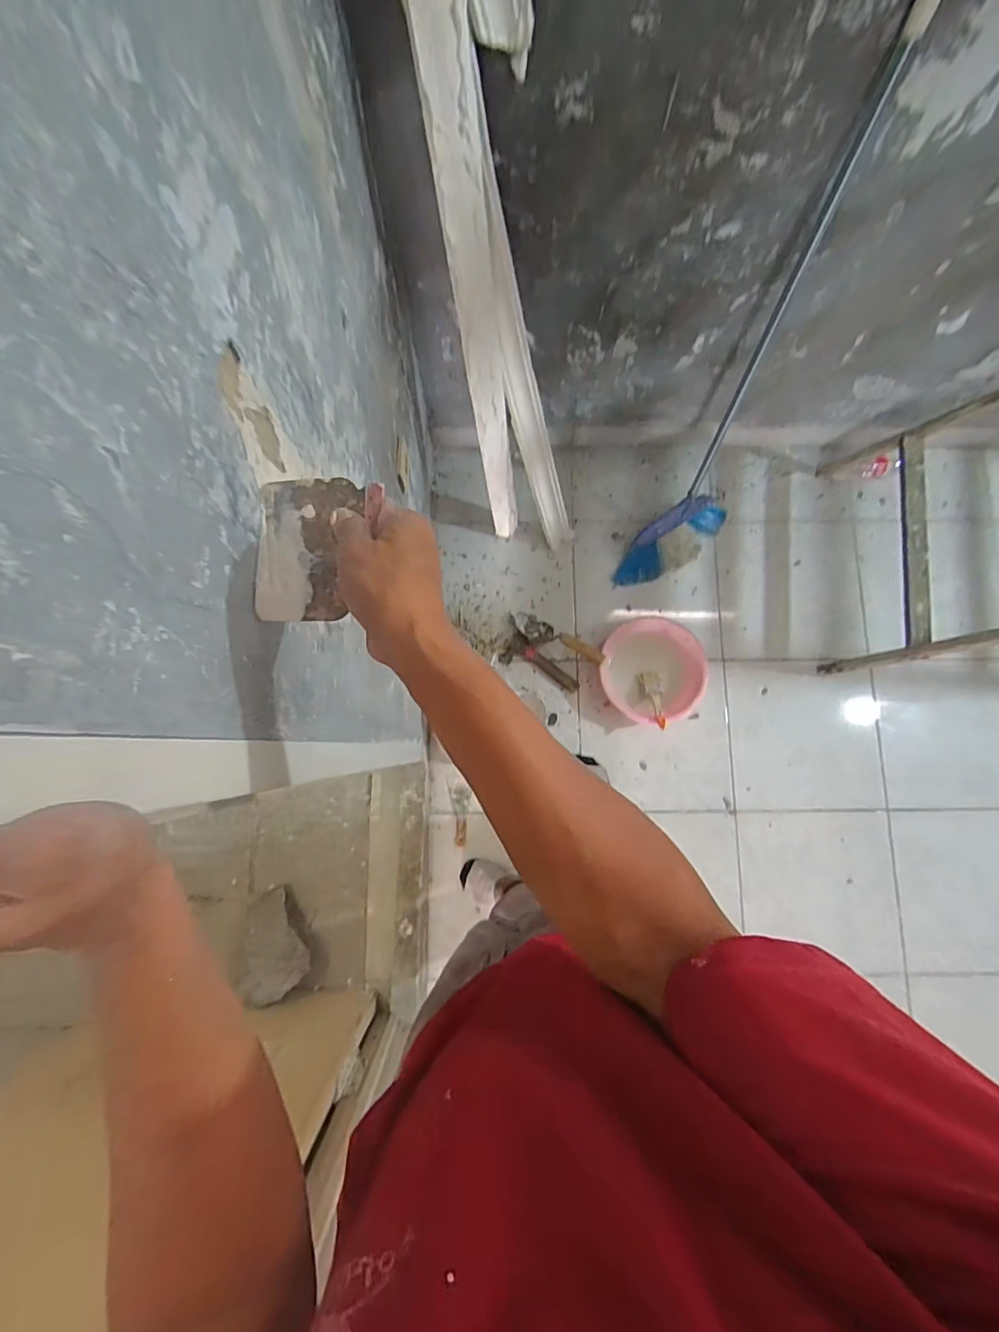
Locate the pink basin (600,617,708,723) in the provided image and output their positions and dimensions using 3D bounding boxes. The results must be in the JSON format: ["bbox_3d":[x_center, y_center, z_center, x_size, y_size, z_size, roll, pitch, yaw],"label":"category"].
[{"bbox_3d":[0.398,0.003,1.355,0.255,0.086,0.273,0,82,-1],"label":"pink basin"}]

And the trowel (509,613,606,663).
[{"bbox_3d":[0.150,-0.071,1.369,0.280,0.062,0.076,28,82,34],"label":"trowel"}]

